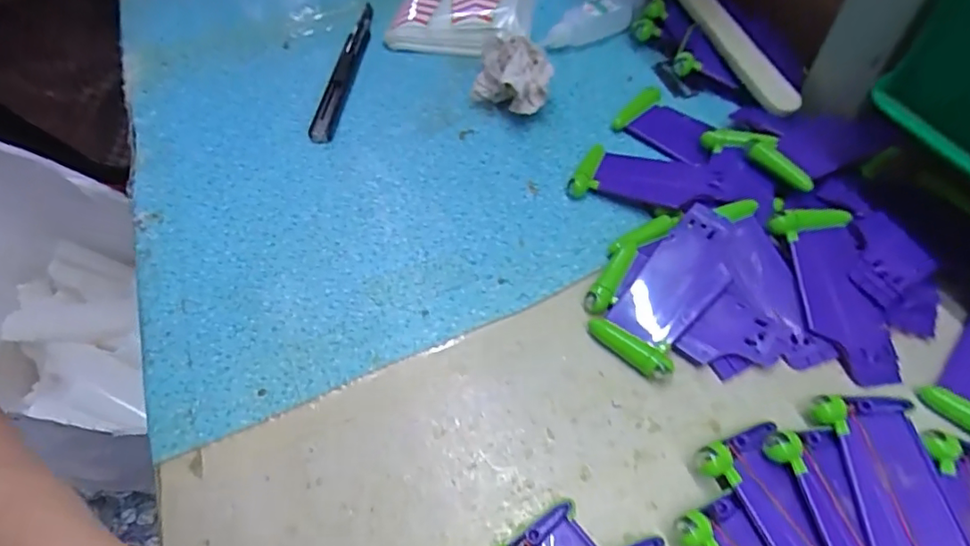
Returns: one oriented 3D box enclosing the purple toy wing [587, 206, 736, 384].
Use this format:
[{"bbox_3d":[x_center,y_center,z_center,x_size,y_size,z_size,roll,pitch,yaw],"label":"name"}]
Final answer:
[{"bbox_3d":[0.095,0.008,0.285,0.039,0.015,0.089,36,76,25],"label":"purple toy wing"}]

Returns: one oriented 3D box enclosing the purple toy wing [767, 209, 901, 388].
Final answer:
[{"bbox_3d":[0.172,0.010,0.278,0.041,0.007,0.089,-9,67,-1],"label":"purple toy wing"}]

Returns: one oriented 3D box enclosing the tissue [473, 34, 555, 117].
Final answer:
[{"bbox_3d":[0.022,-0.129,0.373,0.049,0.046,0.049,32,62,23],"label":"tissue"}]

